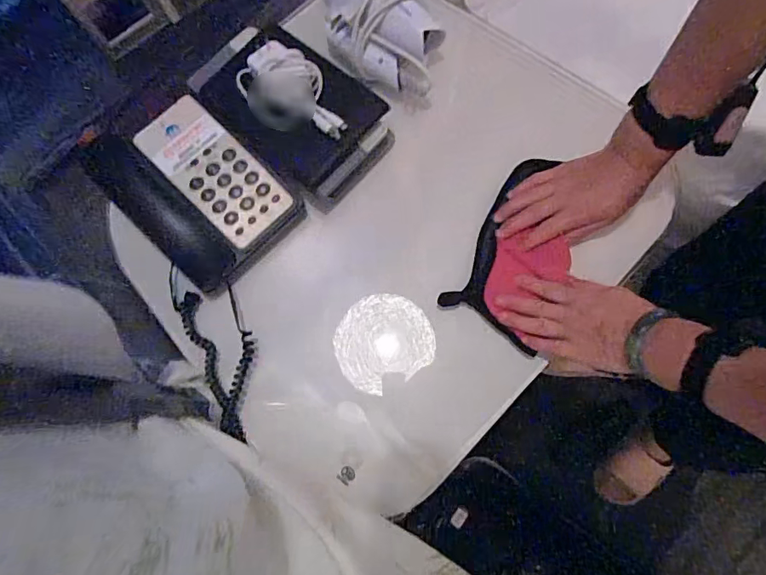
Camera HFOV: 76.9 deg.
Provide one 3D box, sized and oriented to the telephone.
[{"bbox_3d":[-0.208,-0.108,0.547,0.201,0.051,0.150,43,81,11],"label":"telephone"}]

